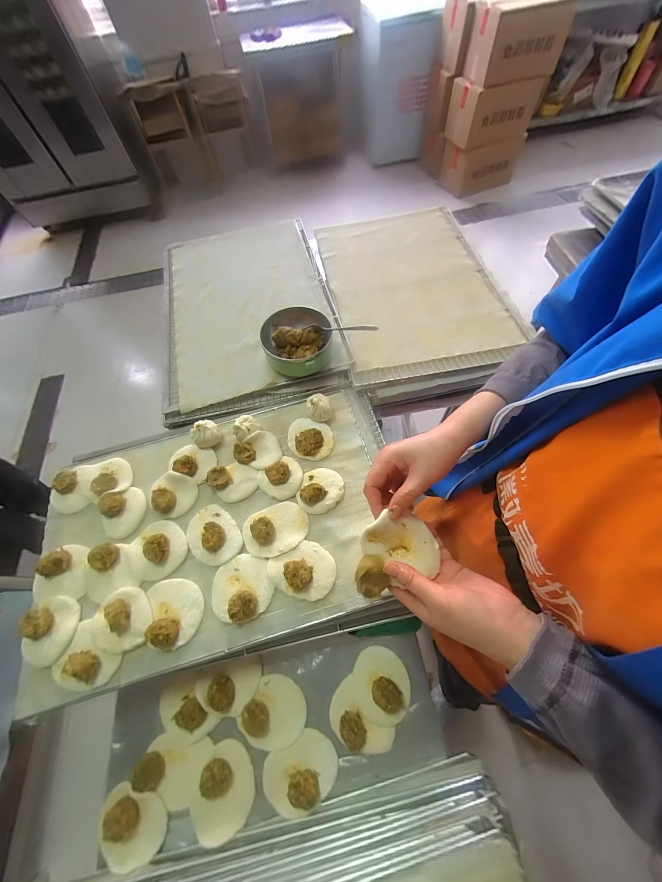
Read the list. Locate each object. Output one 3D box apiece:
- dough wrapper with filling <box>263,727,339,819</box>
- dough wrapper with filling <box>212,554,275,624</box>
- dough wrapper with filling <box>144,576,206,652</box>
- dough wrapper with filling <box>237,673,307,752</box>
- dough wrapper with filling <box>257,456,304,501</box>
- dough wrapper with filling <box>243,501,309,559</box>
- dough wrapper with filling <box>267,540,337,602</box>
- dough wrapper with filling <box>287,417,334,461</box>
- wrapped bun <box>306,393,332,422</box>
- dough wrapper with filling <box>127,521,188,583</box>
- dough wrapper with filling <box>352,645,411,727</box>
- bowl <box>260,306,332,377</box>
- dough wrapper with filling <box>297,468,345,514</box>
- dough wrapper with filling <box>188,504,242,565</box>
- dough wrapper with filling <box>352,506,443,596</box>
[{"bbox_3d":[-0.043,0.473,0.429,0.104,0.026,0.074,-26,64,-11],"label":"dough wrapper with filling"},{"bbox_3d":[-0.139,0.224,0.464,0.092,0.024,0.089,-21,63,-9],"label":"dough wrapper with filling"},{"bbox_3d":[-0.235,0.252,0.454,0.076,0.025,0.094,-19,63,-8],"label":"dough wrapper with filling"},{"bbox_3d":[-0.088,0.422,0.464,0.086,0.022,0.097,28,66,16],"label":"dough wrapper with filling"},{"bbox_3d":[-0.089,0.063,0.540,0.078,0.025,0.072,-1,62,2],"label":"dough wrapper with filling"},{"bbox_3d":[-0.092,0.145,0.502,0.107,0.021,0.079,-24,64,-10],"label":"dough wrapper with filling"},{"bbox_3d":[-0.045,0.197,0.471,0.104,0.029,0.079,15,63,10],"label":"dough wrapper with filling"},{"bbox_3d":[-0.041,-0.008,0.579,0.090,0.020,0.082,-1,62,2],"label":"dough wrapper with filling"},{"bbox_3d":[-0.022,-0.064,0.592,0.047,0.042,0.040,-6,62,-1],"label":"wrapped bun"},{"bbox_3d":[-0.292,0.176,0.501,0.086,0.029,0.092,-1,62,2],"label":"dough wrapper with filling"},{"bbox_3d":[0.079,0.375,0.464,0.083,0.034,0.095,-10,62,-3],"label":"dough wrapper with filling"},{"bbox_3d":[-0.070,-0.202,0.634,0.137,0.078,0.136,-1,62,2],"label":"bowl"},{"bbox_3d":[-0.018,0.084,0.525,0.074,0.027,0.080,-1,62,2],"label":"dough wrapper with filling"},{"bbox_3d":[-0.200,0.157,0.505,0.078,0.025,0.100,-40,67,-17],"label":"dough wrapper with filling"},{"bbox_3d":[0.073,0.121,0.327,0.095,0.036,0.075,-6,62,-1],"label":"dough wrapper with filling"}]

